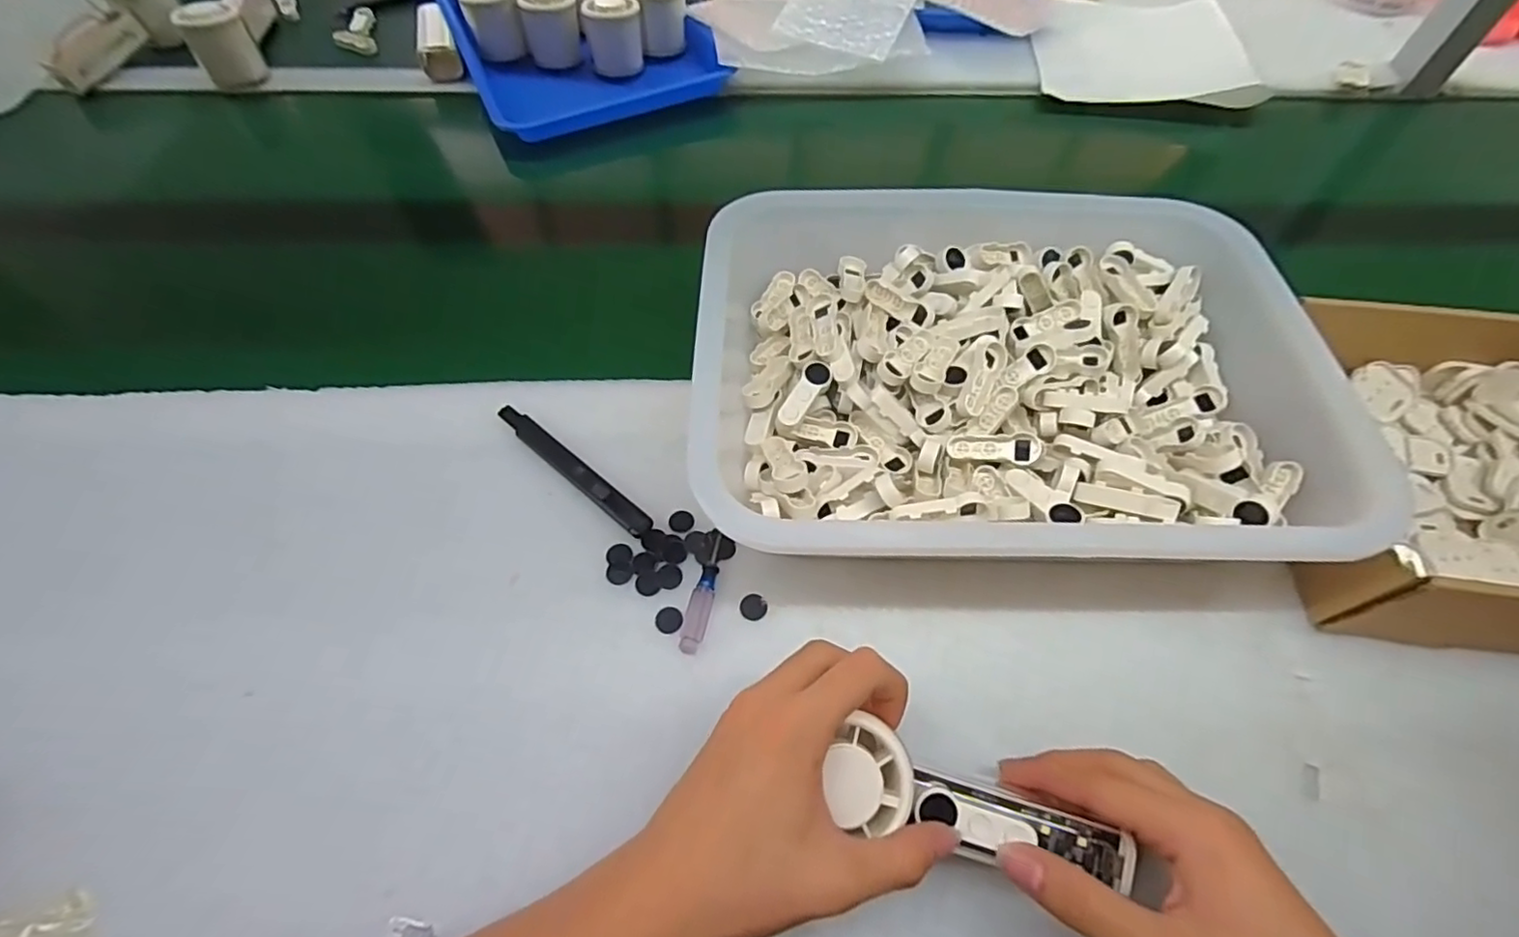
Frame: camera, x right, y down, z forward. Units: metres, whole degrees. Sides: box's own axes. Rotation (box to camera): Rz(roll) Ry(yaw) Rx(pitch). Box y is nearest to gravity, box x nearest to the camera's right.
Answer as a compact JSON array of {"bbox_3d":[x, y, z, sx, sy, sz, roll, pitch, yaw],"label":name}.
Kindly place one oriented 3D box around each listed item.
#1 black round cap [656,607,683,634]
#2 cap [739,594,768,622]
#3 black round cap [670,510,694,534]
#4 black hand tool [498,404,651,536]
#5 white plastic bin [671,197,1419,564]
[{"bbox_3d":[-0.050,0.085,0.356,0.015,0.004,0.016,1,57,-1],"label":"black round cap"},{"bbox_3d":[-0.003,0.079,0.362,0.015,0.004,0.016,1,57,-1],"label":"cap"},{"bbox_3d":[-0.048,0.033,0.392,0.015,0.004,0.015,1,57,-1],"label":"black round cap"},{"bbox_3d":[-0.119,0.000,0.404,0.136,0.012,0.016,37,63,20],"label":"black hand tool"},{"bbox_3d":[0.142,-0.072,0.412,0.351,0.081,0.295,3,57,0],"label":"white plastic bin"}]

